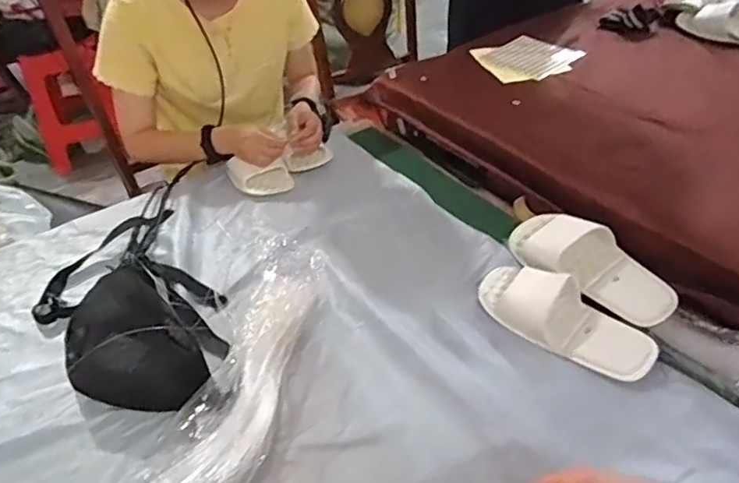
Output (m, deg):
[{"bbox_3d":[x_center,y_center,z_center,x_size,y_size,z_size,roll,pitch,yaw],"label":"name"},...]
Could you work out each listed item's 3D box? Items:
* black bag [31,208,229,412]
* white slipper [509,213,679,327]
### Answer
[{"bbox_3d":[-0.344,0.074,0.794,0.228,0.072,0.409,-27,45,-24],"label":"black bag"},{"bbox_3d":[0.300,0.027,0.778,0.091,0.055,0.241,-30,46,-26],"label":"white slipper"}]

